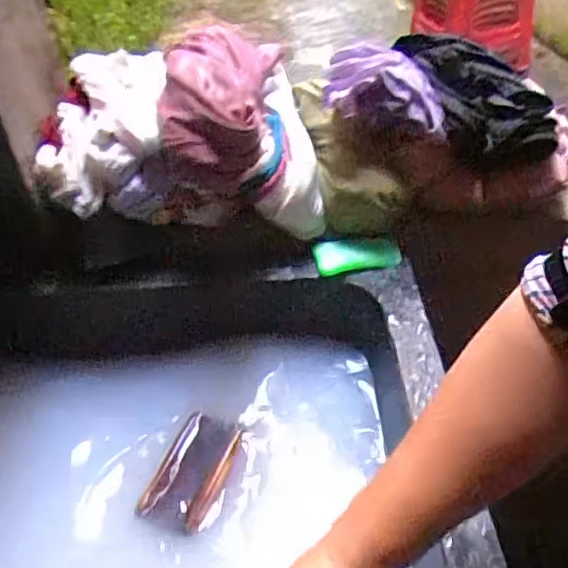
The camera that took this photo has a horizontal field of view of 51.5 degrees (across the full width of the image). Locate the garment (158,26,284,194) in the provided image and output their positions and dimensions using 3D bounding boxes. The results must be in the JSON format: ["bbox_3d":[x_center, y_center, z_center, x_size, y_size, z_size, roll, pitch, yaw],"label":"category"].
[{"bbox_3d":[-0.069,-0.194,0.600,0.106,0.079,0.238,1,44,4],"label":"garment"}]

